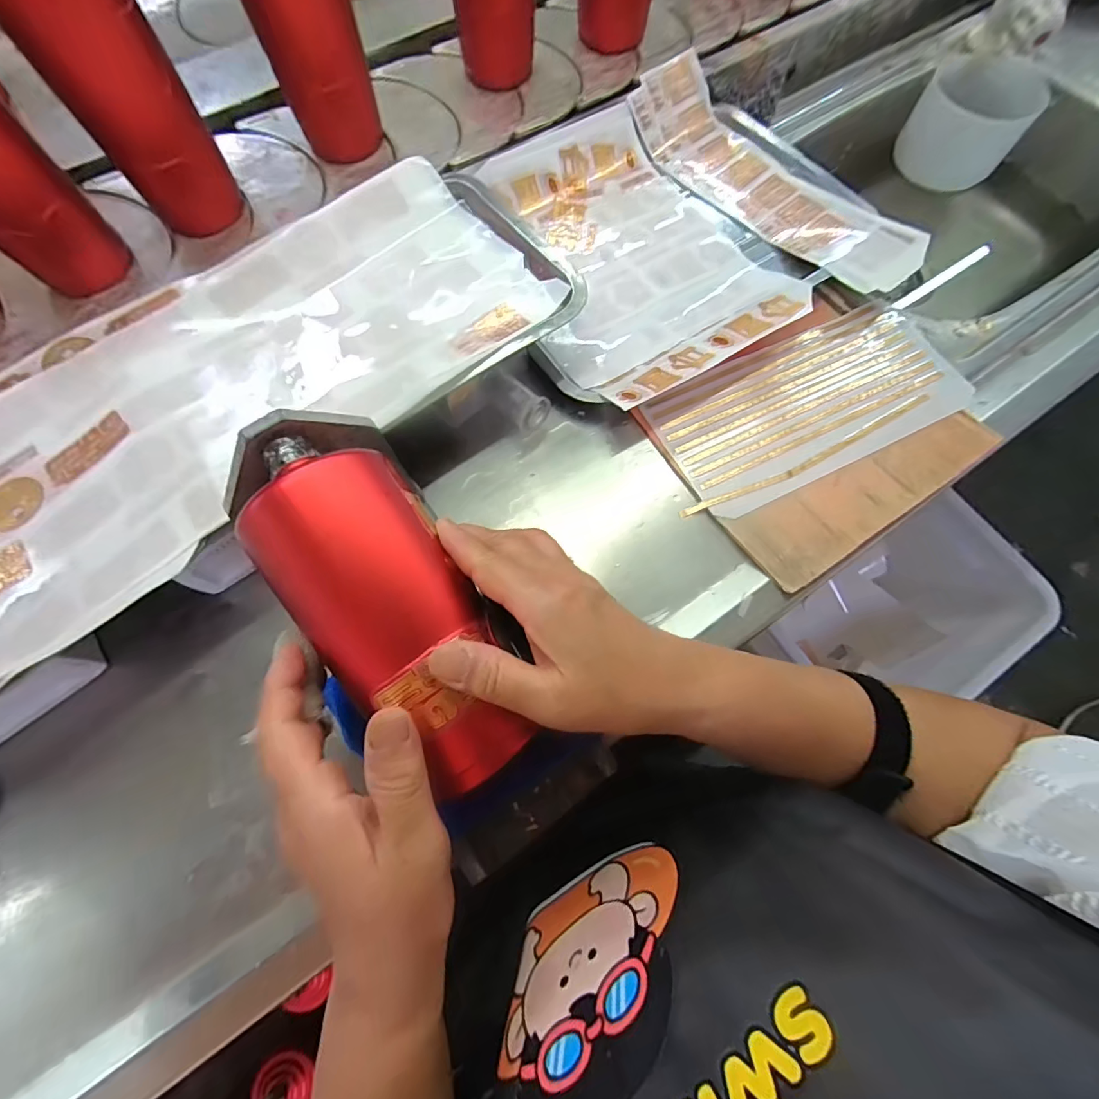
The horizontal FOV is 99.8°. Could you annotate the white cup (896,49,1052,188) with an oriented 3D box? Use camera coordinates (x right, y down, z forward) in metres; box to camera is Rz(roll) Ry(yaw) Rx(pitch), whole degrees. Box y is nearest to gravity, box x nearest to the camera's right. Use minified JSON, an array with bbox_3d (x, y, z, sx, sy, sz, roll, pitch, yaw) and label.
[{"bbox_3d":[0.503,-0.523,0.560,0.118,0.092,0.103,31,75,9],"label":"white cup"}]

